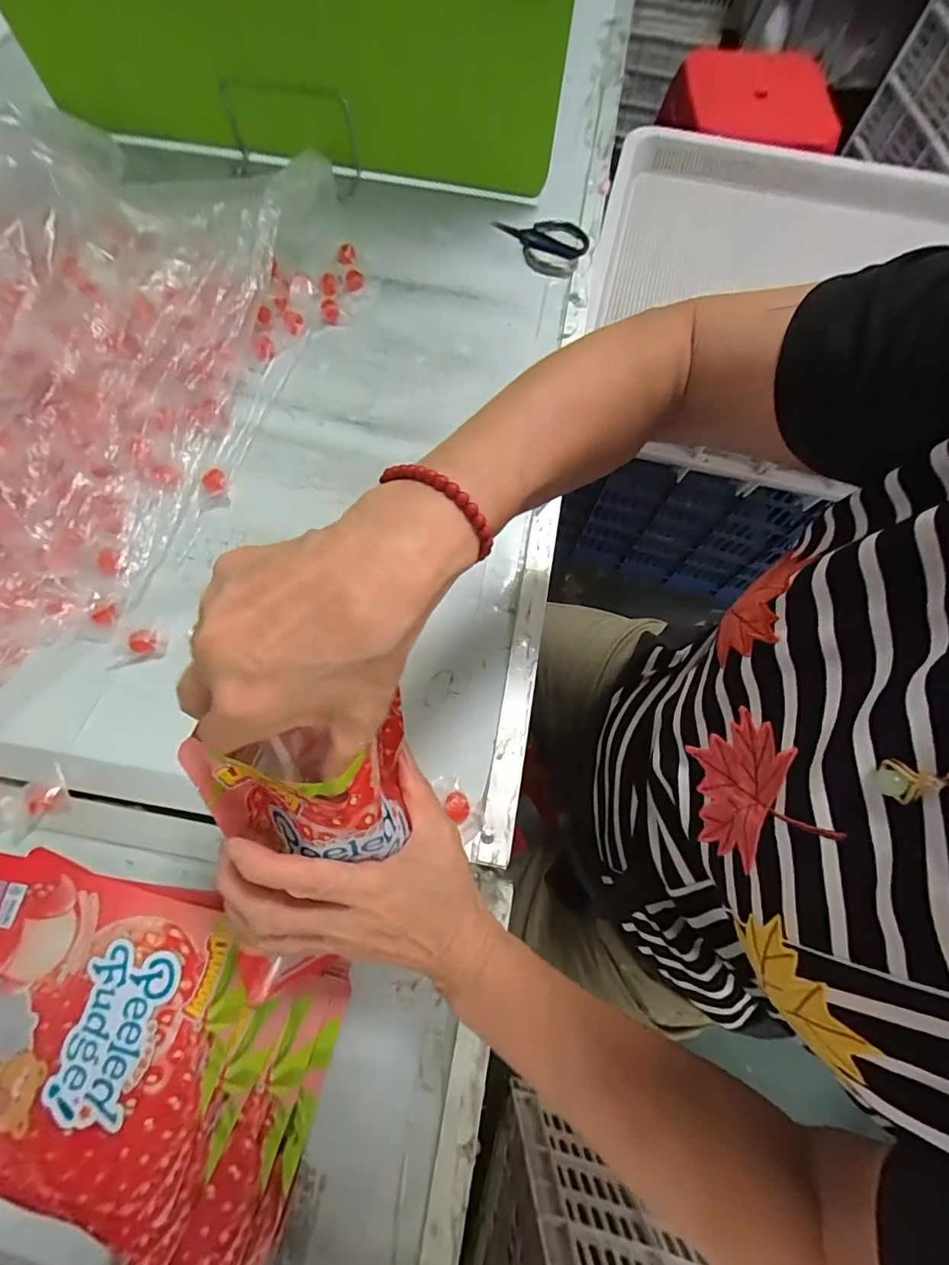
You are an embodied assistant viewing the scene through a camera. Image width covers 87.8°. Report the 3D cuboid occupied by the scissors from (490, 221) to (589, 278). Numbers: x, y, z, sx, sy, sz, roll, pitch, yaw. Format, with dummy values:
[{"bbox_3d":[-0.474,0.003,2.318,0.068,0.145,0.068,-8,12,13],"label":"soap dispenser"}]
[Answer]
[{"bbox_3d":[0.076,-0.481,0.612,0.118,0.022,0.086,16,72,5],"label":"scissors"}]

